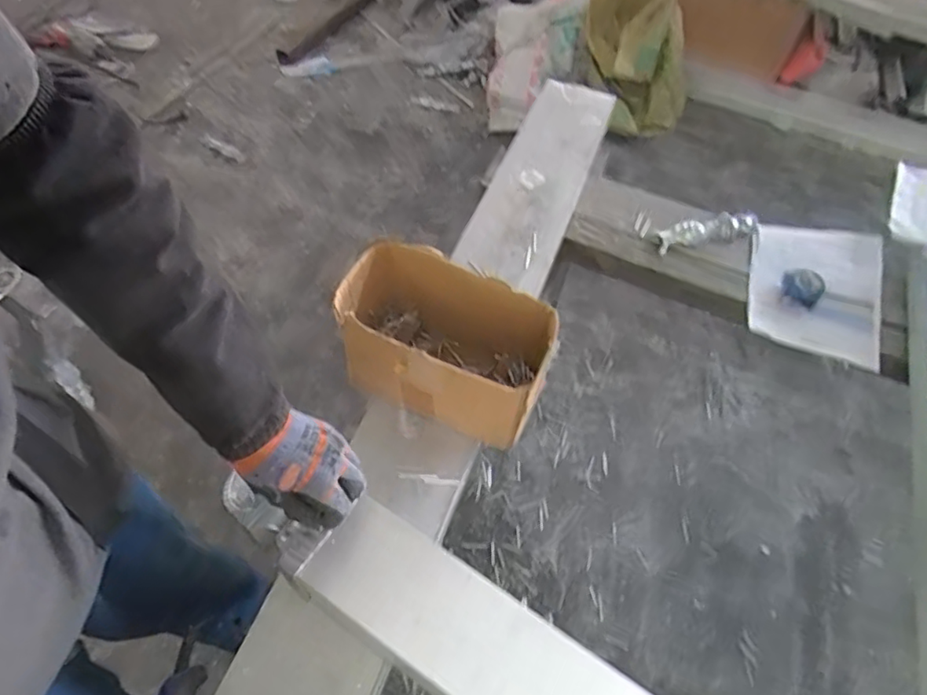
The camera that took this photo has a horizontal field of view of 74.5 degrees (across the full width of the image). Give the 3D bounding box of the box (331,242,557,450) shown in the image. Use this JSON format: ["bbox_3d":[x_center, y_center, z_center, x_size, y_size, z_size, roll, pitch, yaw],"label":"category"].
[{"bbox_3d":[-0.028,-0.003,0.764,0.264,0.145,0.156,22,56,11],"label":"box"}]

